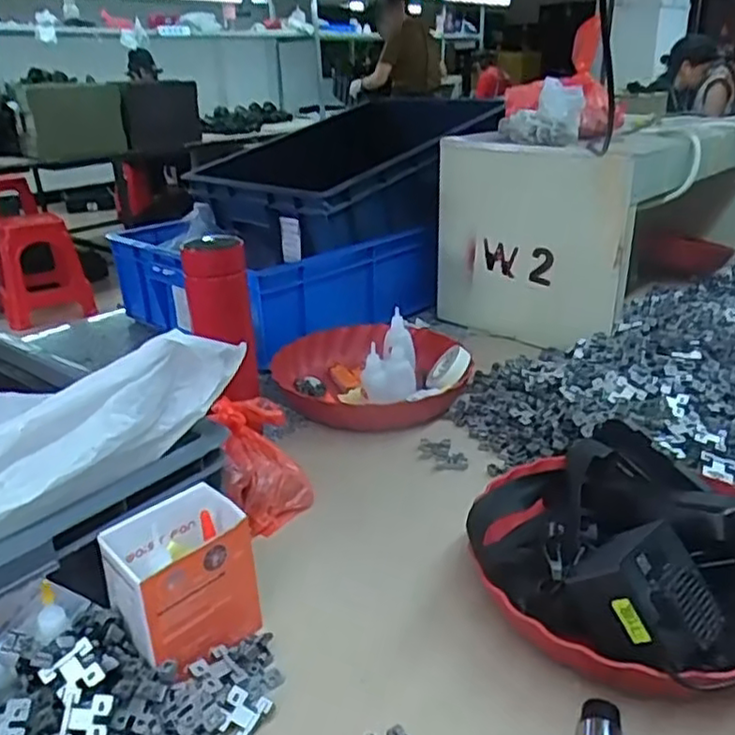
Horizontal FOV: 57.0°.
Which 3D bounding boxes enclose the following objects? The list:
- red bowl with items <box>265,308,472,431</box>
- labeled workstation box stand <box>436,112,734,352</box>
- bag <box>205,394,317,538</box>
[{"bbox_3d":[0.005,0.006,0.825,0.230,0.070,0.226,-4,25,-4],"label":"red bowl with items"},{"bbox_3d":[0.414,-0.259,1.129,0.295,0.272,0.631,19,32,38],"label":"labeled workstation box stand"},{"bbox_3d":[-0.099,0.087,0.633,0.077,0.084,0.109,-9,25,-17],"label":"bag"}]

